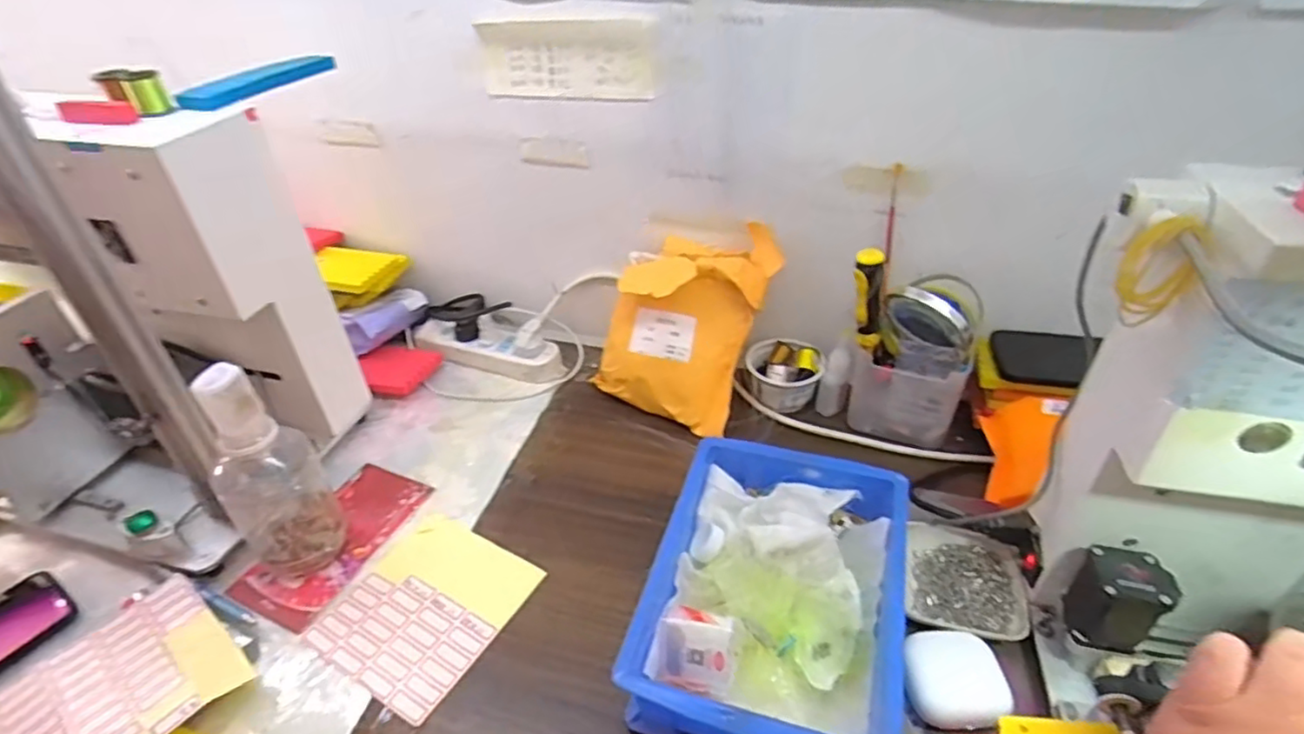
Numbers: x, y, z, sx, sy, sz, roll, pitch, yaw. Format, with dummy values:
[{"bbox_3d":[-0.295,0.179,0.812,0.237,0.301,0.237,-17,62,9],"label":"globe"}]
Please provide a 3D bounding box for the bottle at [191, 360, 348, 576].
[{"bbox_3d":[-0.326,0.080,0.541,0.072,0.203,0.089,-31,46,-32],"label":"bottle"}]

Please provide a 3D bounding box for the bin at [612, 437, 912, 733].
[{"bbox_3d":[0.098,0.174,0.499,0.183,0.075,0.242,10,39,16],"label":"bin"}]

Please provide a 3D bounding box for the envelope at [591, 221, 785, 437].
[{"bbox_3d":[0.035,-0.054,0.688,0.150,0.224,0.060,20,6,13],"label":"envelope"}]

